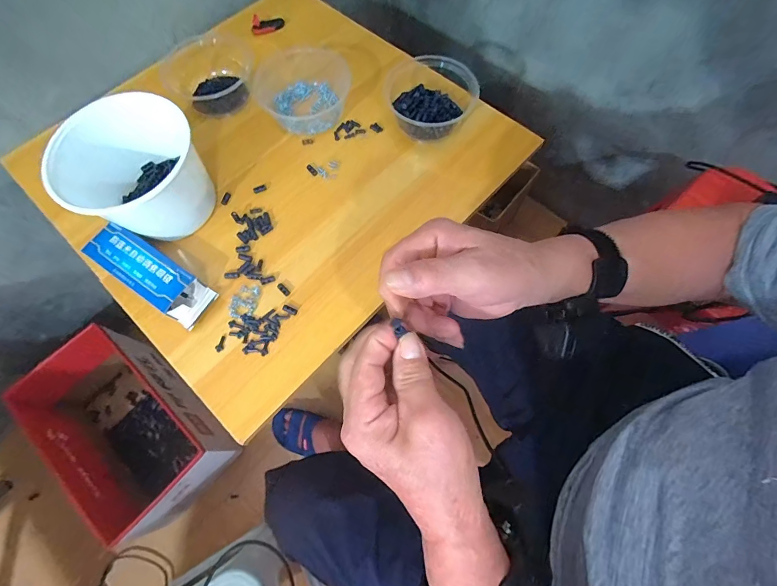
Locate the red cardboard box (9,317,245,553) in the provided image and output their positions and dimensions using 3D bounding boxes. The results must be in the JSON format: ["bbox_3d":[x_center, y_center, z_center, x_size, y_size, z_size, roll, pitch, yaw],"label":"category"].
[{"bbox_3d":[-0.556,0.284,0.820,0.413,0.218,0.225,40,72,15],"label":"red cardboard box"}]

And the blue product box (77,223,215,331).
[{"bbox_3d":[-0.305,-0.025,0.481,0.173,0.038,0.056,32,70,12],"label":"blue product box"}]

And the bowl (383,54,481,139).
[{"bbox_3d":[0.063,-0.288,0.547,0.113,0.061,0.152,29,70,11],"label":"bowl"}]

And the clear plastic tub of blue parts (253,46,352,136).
[{"bbox_3d":[-0.136,-0.310,0.568,0.136,0.059,0.126,27,69,10],"label":"clear plastic tub of blue parts"}]

